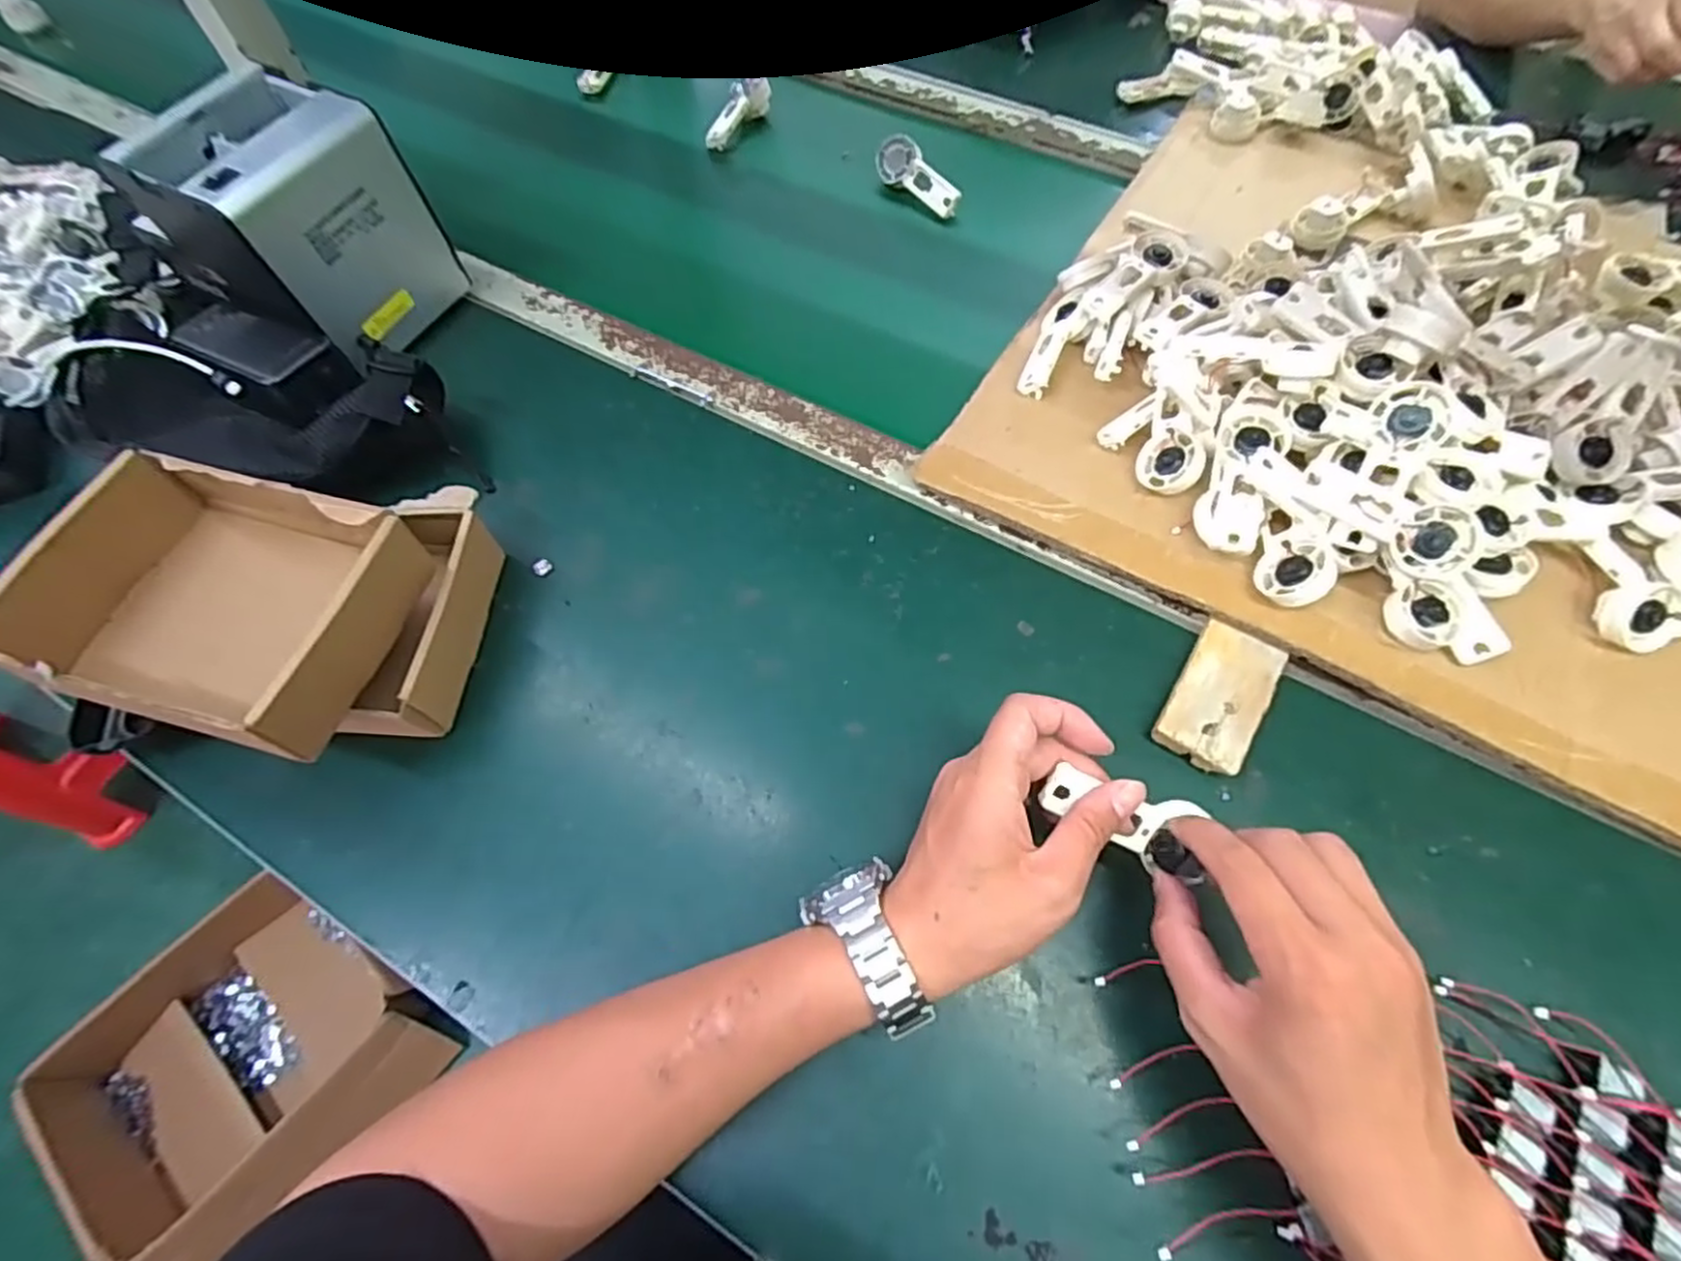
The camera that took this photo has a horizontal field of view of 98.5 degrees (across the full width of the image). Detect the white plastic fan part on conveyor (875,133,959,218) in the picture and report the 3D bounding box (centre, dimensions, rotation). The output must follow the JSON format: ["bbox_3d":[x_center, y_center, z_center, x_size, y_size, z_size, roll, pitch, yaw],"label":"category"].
[{"bbox_3d":[0.074,-0.423,0.673,0.094,0.038,0.014,41,30,14],"label":"white plastic fan part on conveyor"}]

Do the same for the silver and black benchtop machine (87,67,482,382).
[{"bbox_3d":[-0.402,-0.296,0.546,0.150,0.153,0.131,28,68,17],"label":"silver and black benchtop machine"}]

